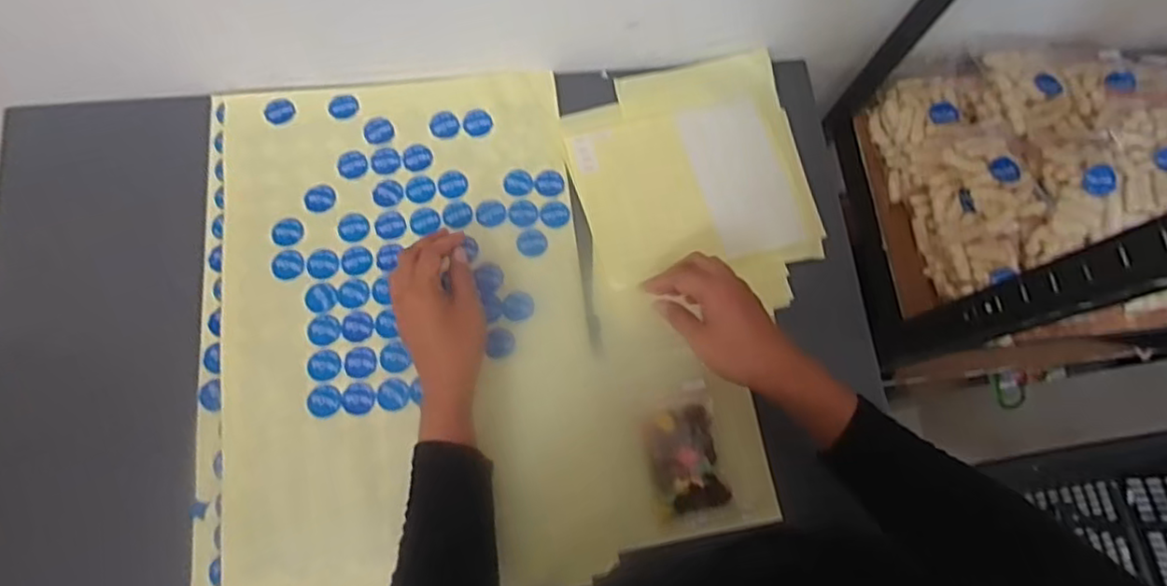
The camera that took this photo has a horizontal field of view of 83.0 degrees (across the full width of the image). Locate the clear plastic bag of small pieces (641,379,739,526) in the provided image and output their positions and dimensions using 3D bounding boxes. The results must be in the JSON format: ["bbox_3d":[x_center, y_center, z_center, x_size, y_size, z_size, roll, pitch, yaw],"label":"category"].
[{"bbox_3d":[0.088,0.139,0.568,0.066,0.022,0.115,-11,76,-6],"label":"clear plastic bag of small pieces"}]

